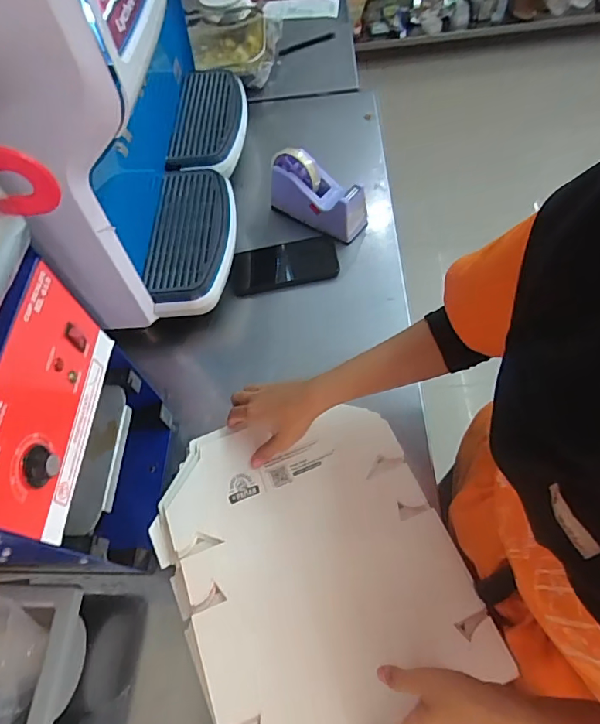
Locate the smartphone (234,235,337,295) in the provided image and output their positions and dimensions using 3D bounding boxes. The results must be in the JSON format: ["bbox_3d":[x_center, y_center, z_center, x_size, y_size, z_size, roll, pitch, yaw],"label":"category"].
[{"bbox_3d":[-0.025,-0.155,0.776,0.168,0.017,0.084,-10,62,1],"label":"smartphone"}]

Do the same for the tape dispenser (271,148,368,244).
[{"bbox_3d":[0.029,-0.268,0.779,0.162,0.091,0.067,33,69,20],"label":"tape dispenser"}]

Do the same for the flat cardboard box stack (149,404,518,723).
[{"bbox_3d":[0.010,0.220,0.550,0.300,0.027,0.349,-25,64,-11],"label":"flat cardboard box stack"}]

